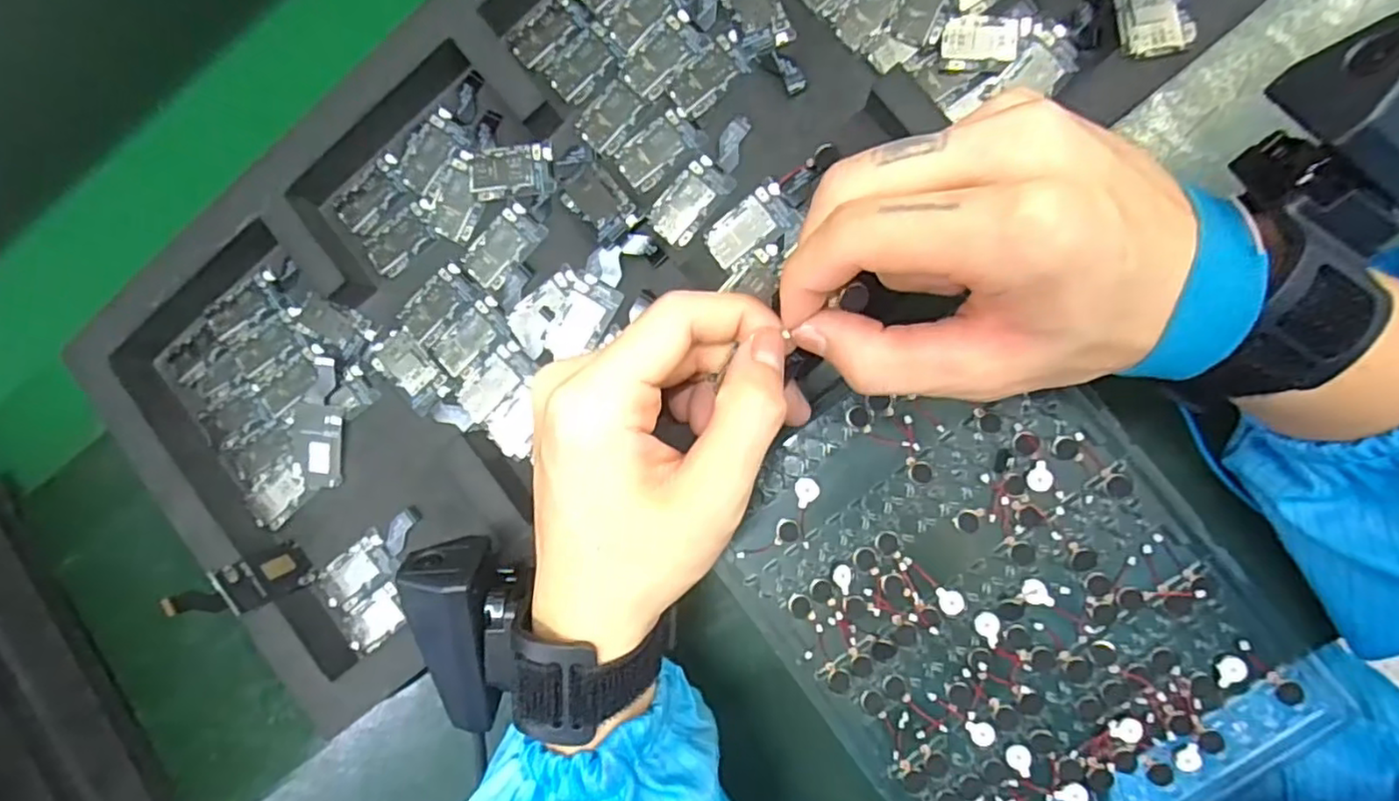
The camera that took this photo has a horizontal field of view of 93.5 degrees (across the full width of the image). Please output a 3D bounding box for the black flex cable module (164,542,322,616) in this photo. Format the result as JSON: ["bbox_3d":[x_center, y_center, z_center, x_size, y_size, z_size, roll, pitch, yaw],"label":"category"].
[{"bbox_3d":[-0.199,0.082,0.287,0.007,0.059,0.023,-43,83,21],"label":"black flex cable module"}]

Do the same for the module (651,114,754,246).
[{"bbox_3d":[0.003,-0.094,0.282,0.021,0.004,0.059,43,97,4],"label":"module"}]

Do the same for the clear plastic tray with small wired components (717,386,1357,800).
[{"bbox_3d":[0.125,0.086,0.273,0.166,0.013,0.205,-38,87,8],"label":"clear plastic tray with small wired components"}]

